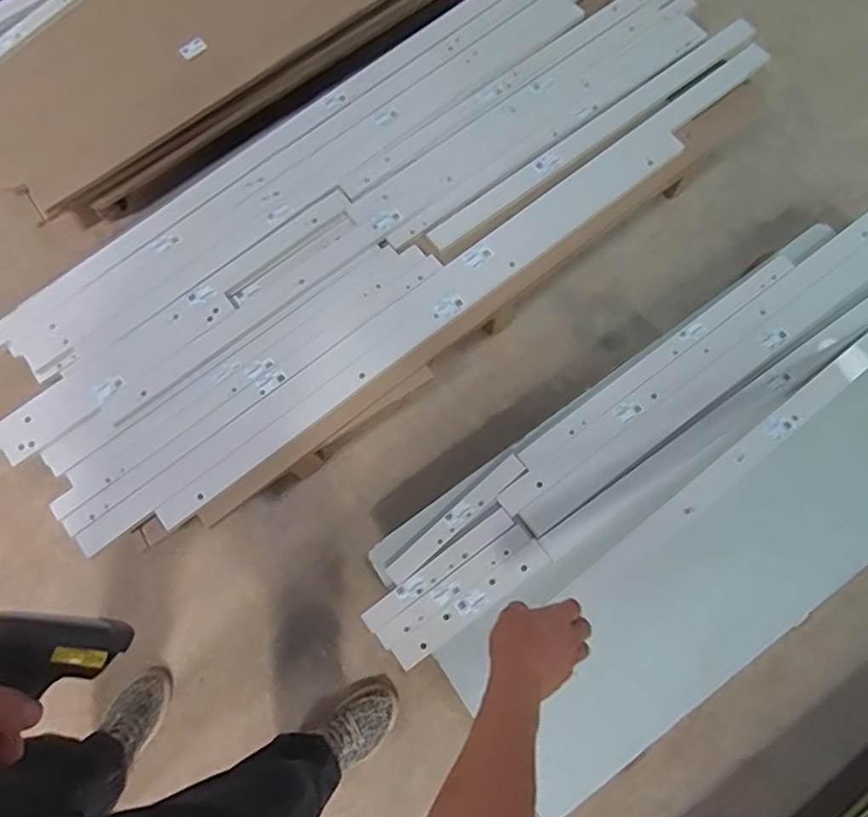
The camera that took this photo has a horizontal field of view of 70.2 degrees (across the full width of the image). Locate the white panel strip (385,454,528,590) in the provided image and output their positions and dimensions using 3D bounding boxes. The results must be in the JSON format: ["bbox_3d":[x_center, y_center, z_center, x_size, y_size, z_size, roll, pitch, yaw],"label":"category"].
[{"bbox_3d":[0.046,0.220,1.230,0.341,0.015,0.042,-41,76,-8],"label":"white panel strip"}]

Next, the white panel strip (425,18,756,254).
[{"bbox_3d":[0.346,-0.592,1.321,0.840,0.017,0.055,-36,76,-7],"label":"white panel strip"}]

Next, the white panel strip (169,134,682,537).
[{"bbox_3d":[-0.002,-0.175,1.254,1.285,0.018,0.054,-37,76,-7],"label":"white panel strip"}]

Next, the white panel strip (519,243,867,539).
[{"bbox_3d":[0.624,-0.089,1.268,1.075,0.012,0.070,-36,81,-7],"label":"white panel strip"}]

